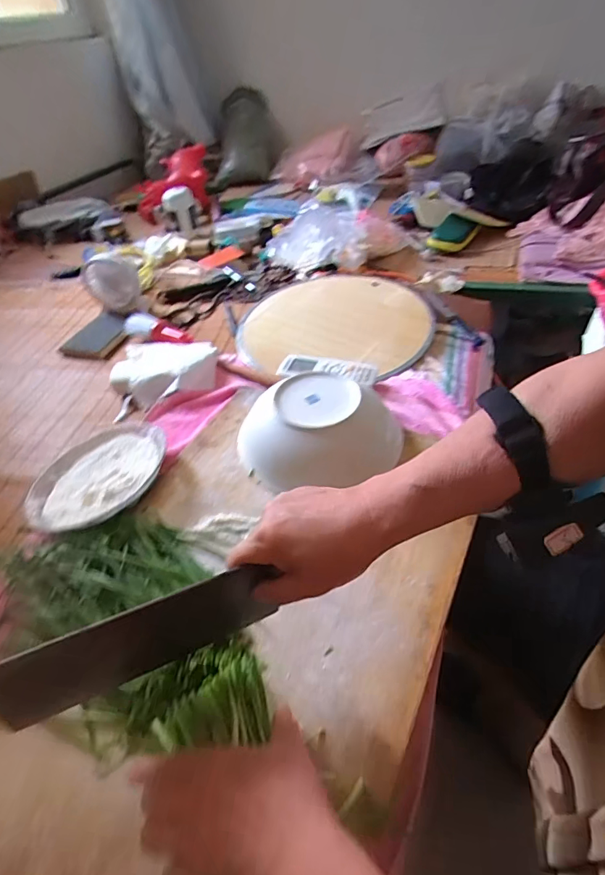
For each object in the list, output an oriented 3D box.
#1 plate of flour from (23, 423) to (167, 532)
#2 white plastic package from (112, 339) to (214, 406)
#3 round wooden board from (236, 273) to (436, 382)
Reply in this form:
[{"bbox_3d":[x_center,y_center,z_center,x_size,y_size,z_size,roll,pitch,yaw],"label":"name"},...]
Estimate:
[{"bbox_3d":[-0.260,0.042,0.579,0.174,0.032,0.171,-4,41,4],"label":"plate of flour"},{"bbox_3d":[-0.228,-0.118,0.772,0.169,0.045,0.143,-6,43,2],"label":"white plastic package"},{"bbox_3d":[0.066,-0.220,0.846,0.327,0.033,0.321,3,44,12],"label":"round wooden board"}]

